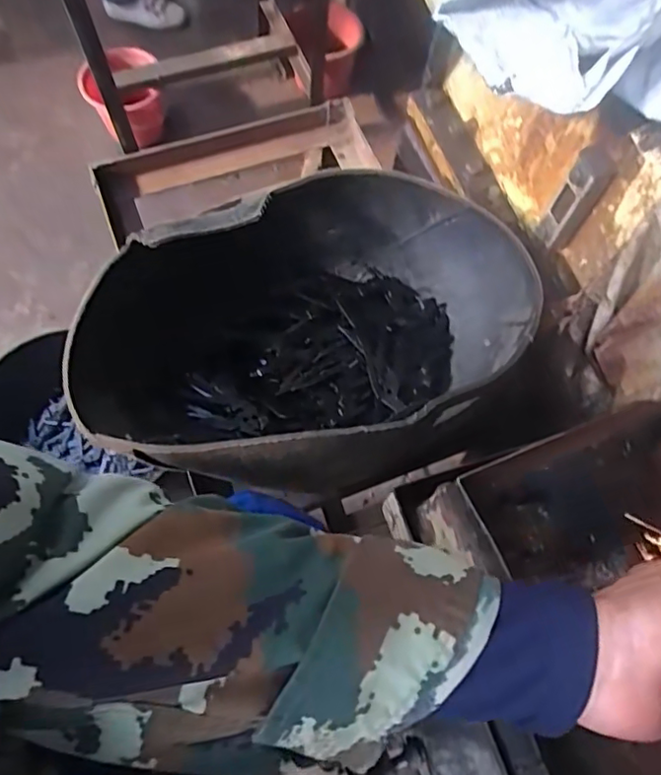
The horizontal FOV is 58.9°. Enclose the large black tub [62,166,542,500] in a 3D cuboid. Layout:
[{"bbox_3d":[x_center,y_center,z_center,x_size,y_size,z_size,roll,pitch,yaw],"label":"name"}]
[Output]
[{"bbox_3d":[-0.017,-0.046,0.602,0.423,0.175,0.296,-31,72,-14],"label":"large black tub"}]

